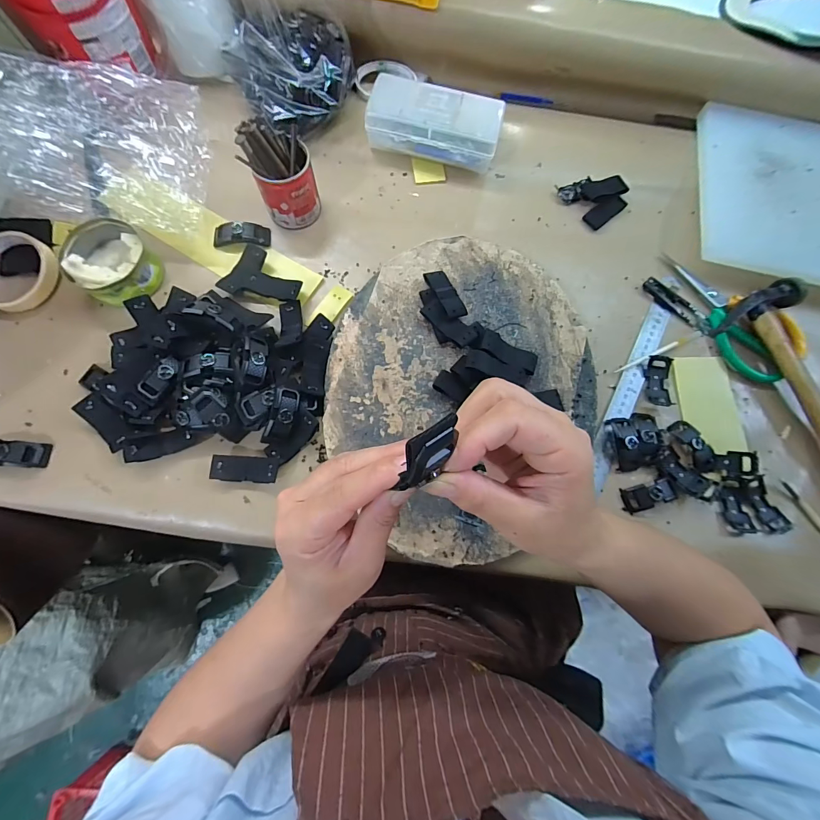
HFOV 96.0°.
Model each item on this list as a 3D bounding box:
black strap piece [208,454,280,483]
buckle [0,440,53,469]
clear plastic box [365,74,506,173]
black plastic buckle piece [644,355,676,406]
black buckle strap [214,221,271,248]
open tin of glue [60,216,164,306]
[{"bbox_3d":[-0.164,0.058,0.366,0.061,0.009,0.025,3,75,-1],"label":"black strap piece"},{"bbox_3d":[-0.393,0.043,0.364,0.062,0.014,0.025,5,75,-1],"label":"buckle"},{"bbox_3d":[0.030,-0.354,0.461,0.163,0.050,0.077,8,75,0],"label":"clear plastic box"},{"bbox_3d":[0.279,-0.032,0.412,0.029,0.011,0.057,4,75,-1],"label":"black plastic buckle piece"},{"bbox_3d":[-0.199,-0.206,0.433,0.064,0.014,0.027,-7,76,-4],"label":"black buckle strap"},{"bbox_3d":[-0.324,-0.161,0.401,0.089,0.041,0.080,34,77,7],"label":"open tin of glue"}]

